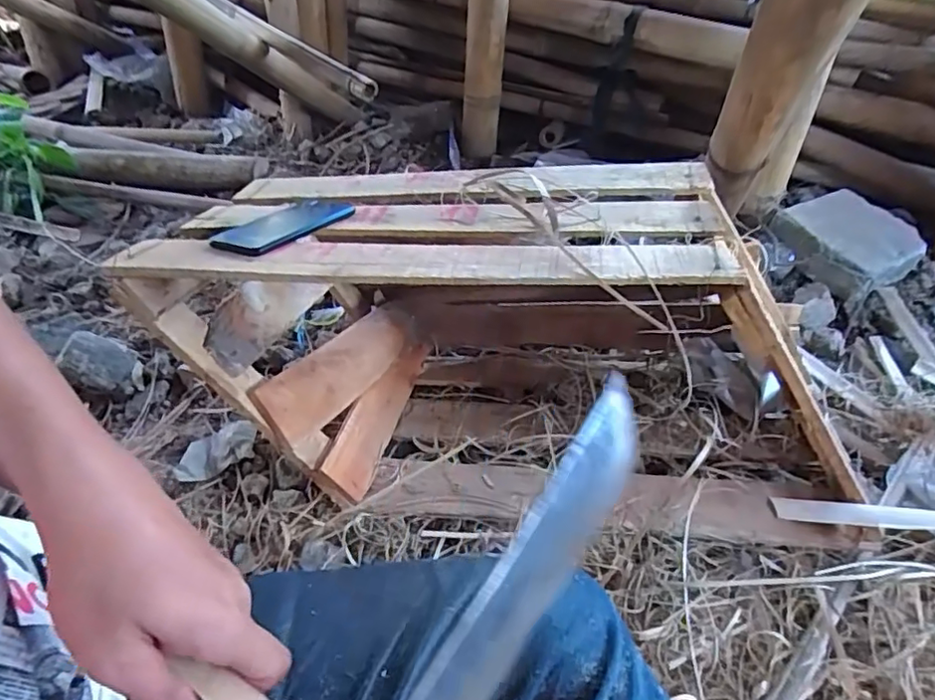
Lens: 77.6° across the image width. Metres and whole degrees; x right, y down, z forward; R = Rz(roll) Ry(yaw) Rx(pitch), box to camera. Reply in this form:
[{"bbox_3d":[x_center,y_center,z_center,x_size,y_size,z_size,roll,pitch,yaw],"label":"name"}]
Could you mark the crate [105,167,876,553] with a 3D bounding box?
[{"bbox_3d":[0.059,-0.020,0.701,0.737,0.346,0.342,7,43,8],"label":"crate"}]

